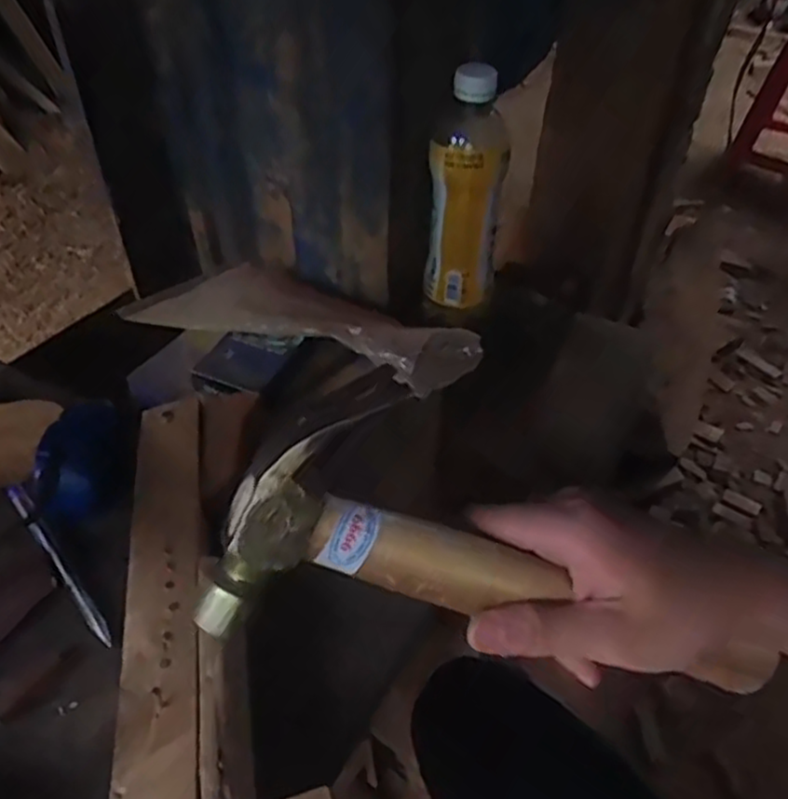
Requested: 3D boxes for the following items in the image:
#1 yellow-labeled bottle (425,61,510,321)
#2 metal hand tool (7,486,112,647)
[{"bbox_3d":[0.055,-0.154,0.574,0.058,0.186,0.051,4,44,1],"label":"yellow-labeled bottle"},{"bbox_3d":[-0.207,0.098,0.449,0.010,0.007,0.138,-29,53,-28],"label":"metal hand tool"}]

